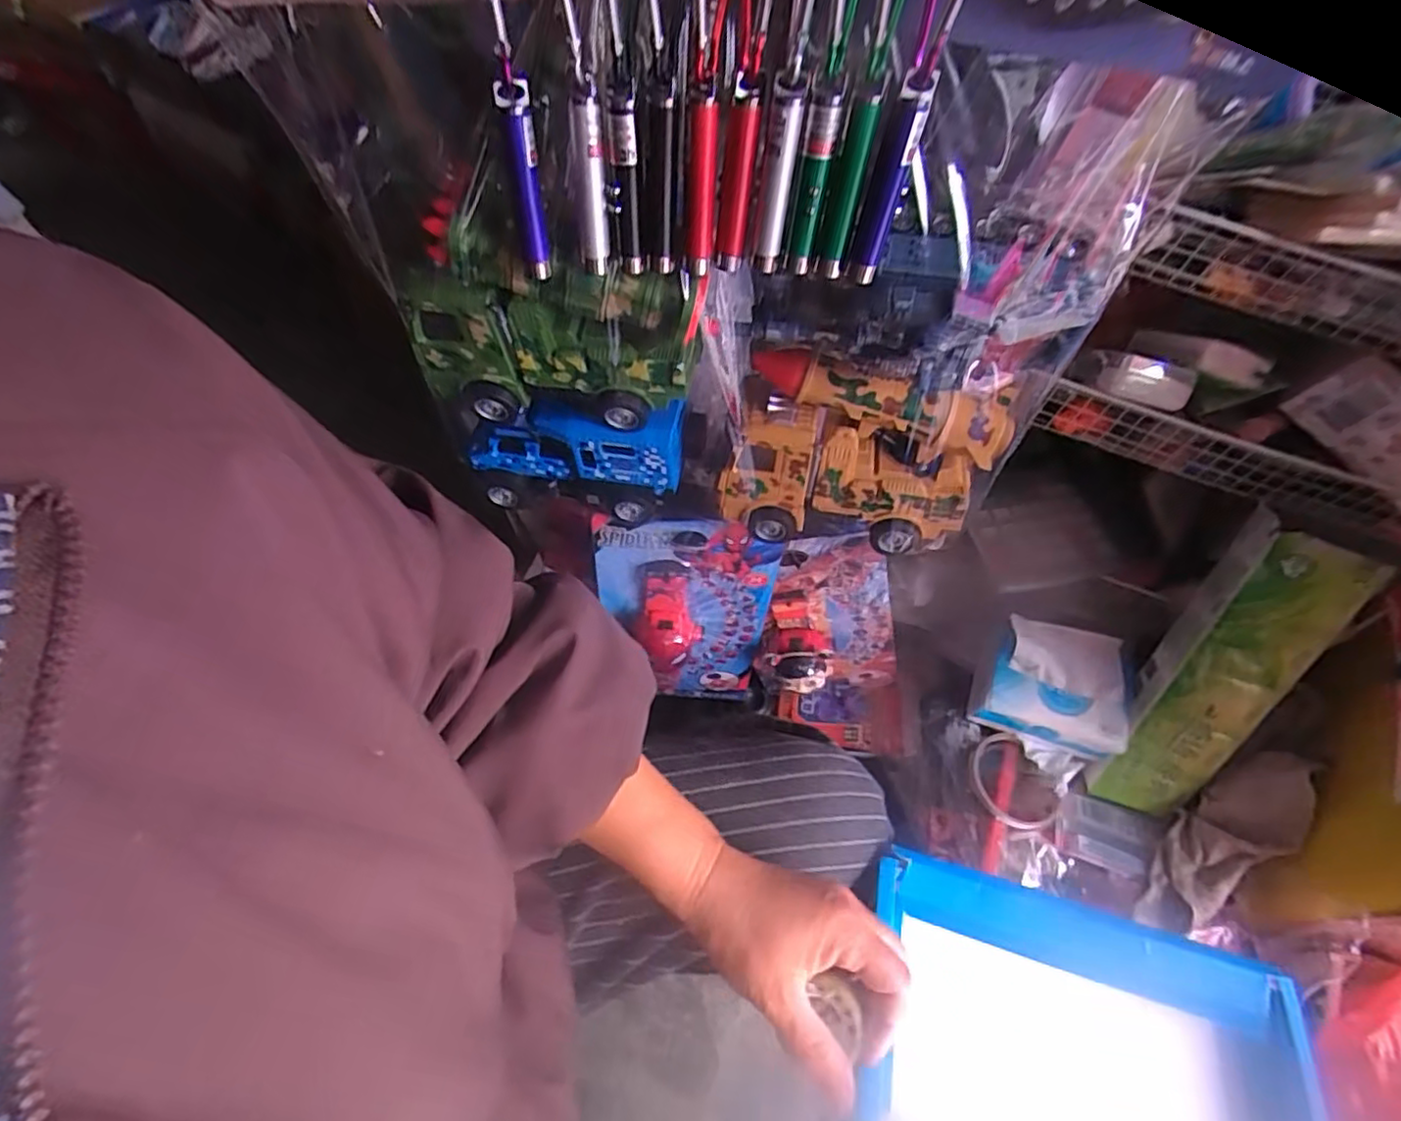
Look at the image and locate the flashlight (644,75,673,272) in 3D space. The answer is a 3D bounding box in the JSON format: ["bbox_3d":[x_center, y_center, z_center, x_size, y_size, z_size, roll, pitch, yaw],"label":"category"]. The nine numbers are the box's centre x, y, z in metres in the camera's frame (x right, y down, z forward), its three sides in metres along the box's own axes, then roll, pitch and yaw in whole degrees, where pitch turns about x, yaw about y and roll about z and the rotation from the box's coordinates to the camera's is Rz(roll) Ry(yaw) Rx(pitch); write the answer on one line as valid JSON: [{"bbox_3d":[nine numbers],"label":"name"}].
[{"bbox_3d":[-0.016,-0.144,0.254,0.010,0.068,0.013,-4,57,-7],"label":"flashlight"}]

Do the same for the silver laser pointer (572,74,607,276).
[{"bbox_3d":[-0.043,-0.147,0.257,0.009,0.067,0.013,-6,57,-8],"label":"silver laser pointer"}]

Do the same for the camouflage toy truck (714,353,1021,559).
[{"bbox_3d":[0.091,-0.057,0.383,0.148,0.105,0.051,15,57,6],"label":"camouflage toy truck"}]

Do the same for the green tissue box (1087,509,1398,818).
[{"bbox_3d":[0.413,0.095,0.538,0.077,0.275,0.059,13,31,5],"label":"green tissue box"}]

